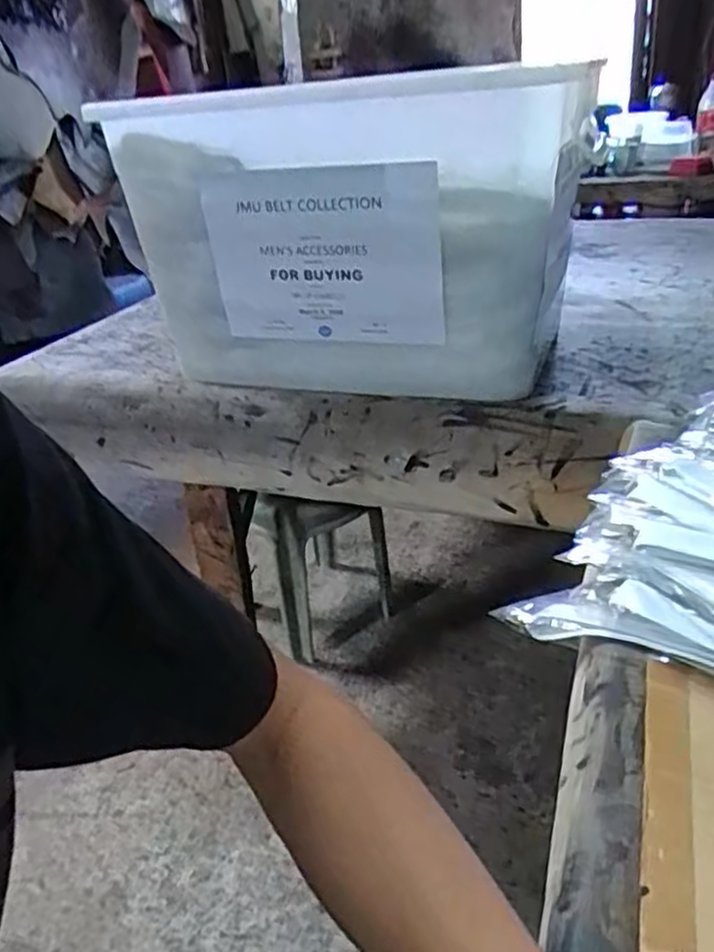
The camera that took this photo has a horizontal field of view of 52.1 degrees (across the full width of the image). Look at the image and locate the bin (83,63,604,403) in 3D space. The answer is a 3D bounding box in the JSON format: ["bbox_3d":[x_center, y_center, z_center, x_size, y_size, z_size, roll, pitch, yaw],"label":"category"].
[{"bbox_3d":[-0.013,-0.282,0.921,0.556,0.359,0.291,8,31,25],"label":"bin"}]

